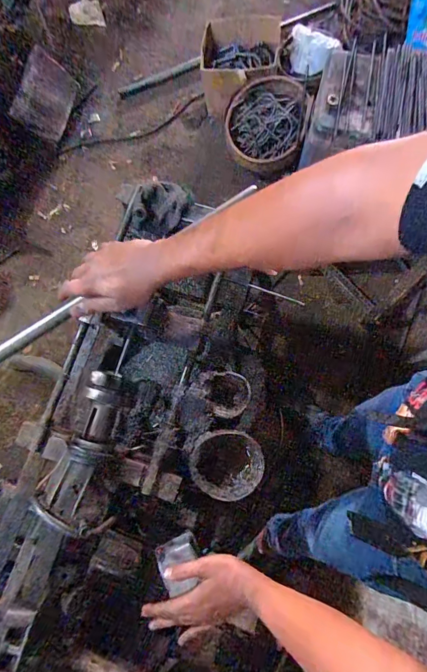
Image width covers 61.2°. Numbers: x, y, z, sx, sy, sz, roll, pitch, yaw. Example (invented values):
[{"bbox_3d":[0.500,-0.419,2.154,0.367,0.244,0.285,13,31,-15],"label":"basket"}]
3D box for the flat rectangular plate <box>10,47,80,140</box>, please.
[{"bbox_3d":[-0.680,-0.978,1.478,0.031,0.190,0.276,39,104,47],"label":"flat rectangular plate"}]

